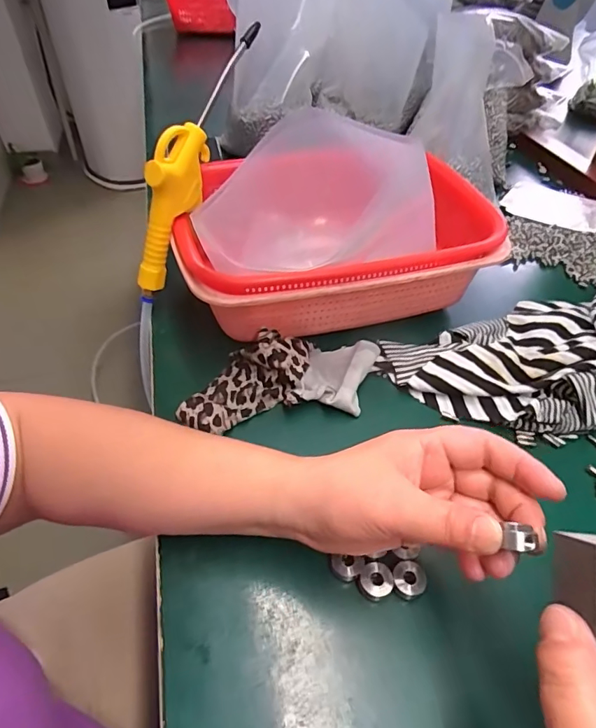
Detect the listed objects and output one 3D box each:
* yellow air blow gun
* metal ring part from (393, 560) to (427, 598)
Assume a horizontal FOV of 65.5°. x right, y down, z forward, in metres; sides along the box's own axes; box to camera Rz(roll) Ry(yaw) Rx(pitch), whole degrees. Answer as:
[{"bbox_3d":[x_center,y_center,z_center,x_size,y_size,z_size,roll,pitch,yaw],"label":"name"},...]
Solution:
[{"bbox_3d":[-0.096,-0.161,0.380,0.021,0.233,0.058,33,17,25],"label":"yellow air blow gun"},{"bbox_3d":[0.067,0.130,0.280,0.019,0.005,0.020,5,47,2],"label":"metal ring part"}]

